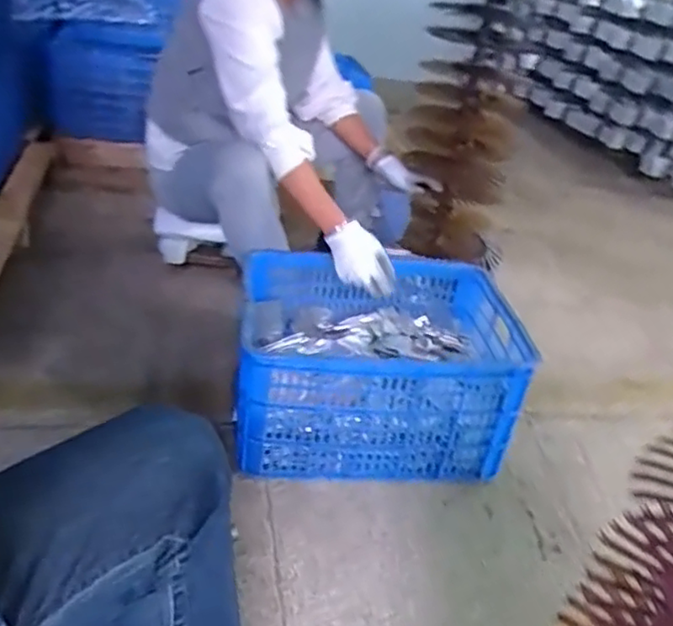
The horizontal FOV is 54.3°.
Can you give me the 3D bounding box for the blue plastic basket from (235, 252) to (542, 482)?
[{"bbox_3d":[0.067,0.086,1.198,0.479,0.239,0.352,3,31,-8],"label":"blue plastic basket"}]

